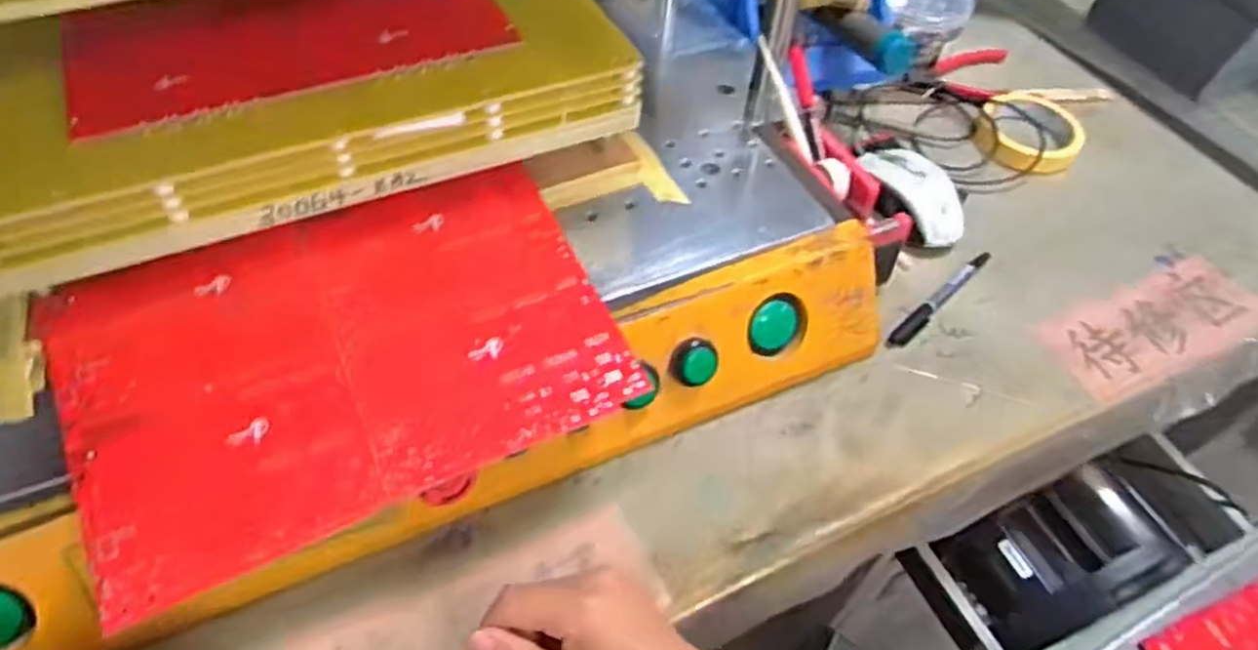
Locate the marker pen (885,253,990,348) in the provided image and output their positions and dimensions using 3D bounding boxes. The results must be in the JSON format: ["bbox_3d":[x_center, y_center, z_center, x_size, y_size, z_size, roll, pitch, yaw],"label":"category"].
[{"bbox_3d":[0.251,-0.022,0.622,0.131,0.017,0.013,-37,62,-28],"label":"marker pen"}]

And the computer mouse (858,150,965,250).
[{"bbox_3d":[0.244,-0.115,0.673,0.062,0.032,0.120,-21,56,-19],"label":"computer mouse"}]

